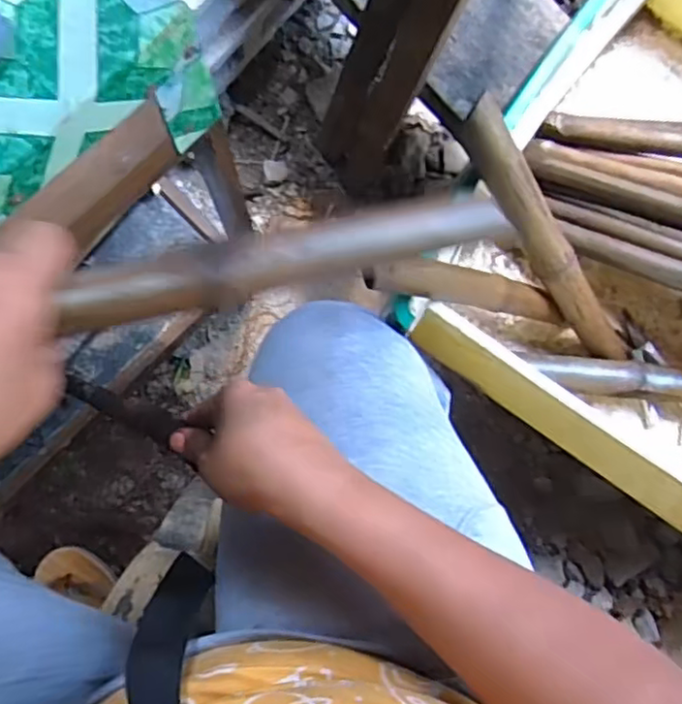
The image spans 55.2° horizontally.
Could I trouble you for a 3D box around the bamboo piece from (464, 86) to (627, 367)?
[{"bbox_3d":[0.197,-0.089,0.588,0.042,0.030,0.346,-55,131,-9],"label":"bamboo piece"}]

